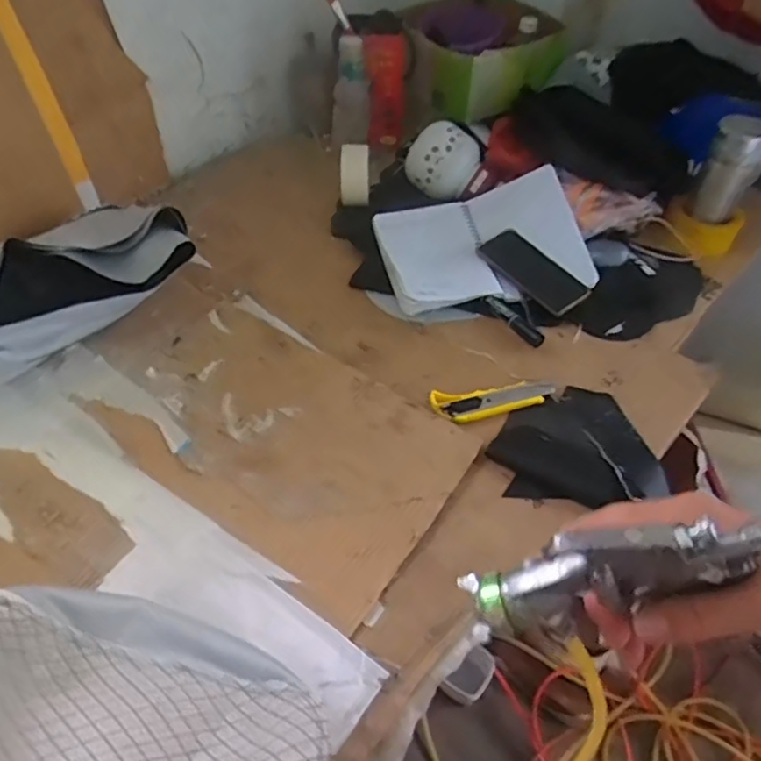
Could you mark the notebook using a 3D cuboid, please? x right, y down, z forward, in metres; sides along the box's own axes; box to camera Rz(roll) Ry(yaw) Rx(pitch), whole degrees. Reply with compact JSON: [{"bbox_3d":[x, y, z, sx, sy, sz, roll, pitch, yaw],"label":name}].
[{"bbox_3d":[0.143,-0.200,0.899,0.275,0.080,0.193,-11,53,-7],"label":"notebook"}]

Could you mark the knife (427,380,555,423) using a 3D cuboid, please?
[{"bbox_3d":[0.138,0.024,0.760,0.150,0.018,0.041,-9,53,-5],"label":"knife"}]

